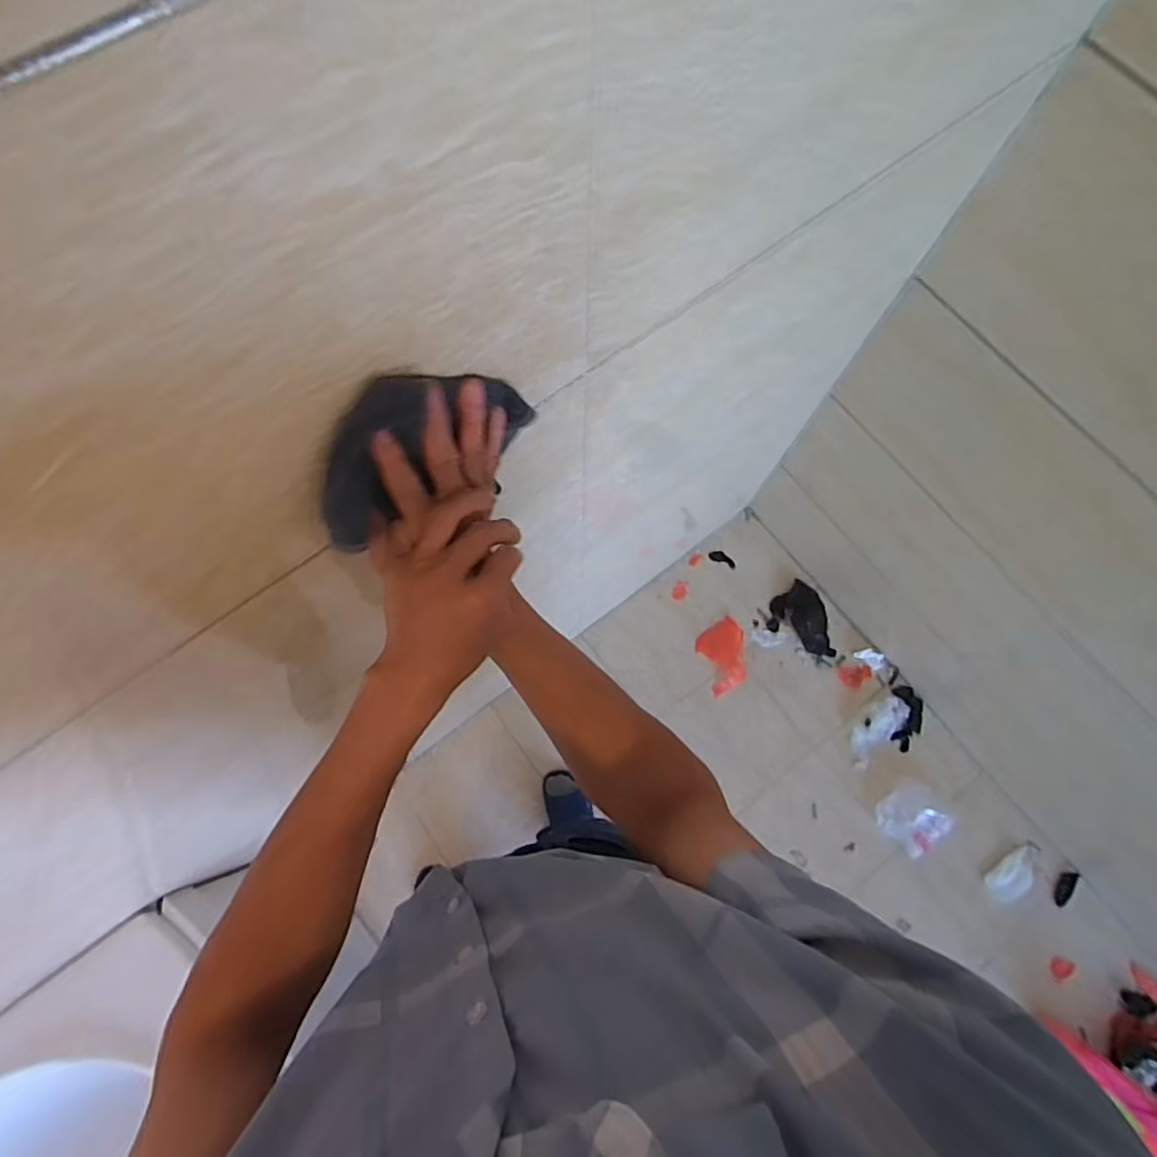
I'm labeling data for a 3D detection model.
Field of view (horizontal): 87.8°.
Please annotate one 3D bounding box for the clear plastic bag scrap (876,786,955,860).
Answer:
[{"bbox_3d":[0.809,0.582,1.445,0.141,0.054,0.133,-36,77,-9],"label":"clear plastic bag scrap"}]

